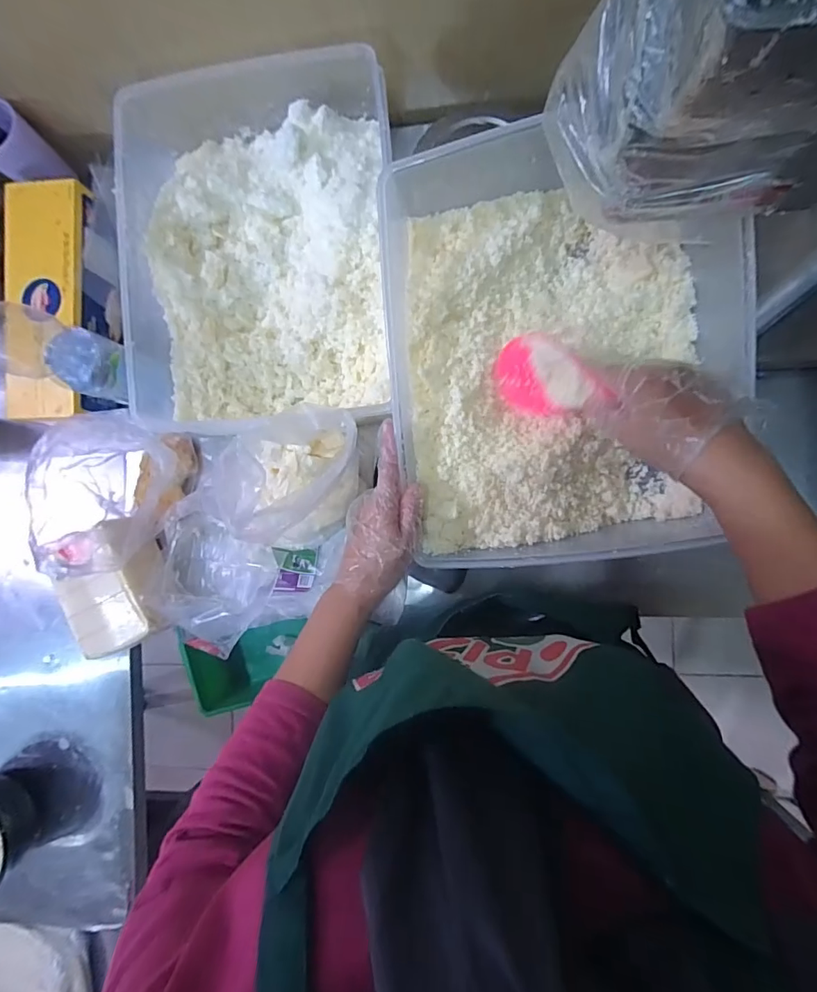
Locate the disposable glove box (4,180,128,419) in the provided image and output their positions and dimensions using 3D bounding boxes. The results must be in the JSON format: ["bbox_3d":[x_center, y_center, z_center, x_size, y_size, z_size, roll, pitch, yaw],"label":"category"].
[{"bbox_3d":[-0.419,-0.226,0.581,0.109,0.075,0.261,-7,88,7],"label":"disposable glove box"}]

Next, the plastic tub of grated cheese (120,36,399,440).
[{"bbox_3d":[-0.156,-0.279,0.536,0.272,0.104,0.381,-3,88,7],"label":"plastic tub of grated cheese"}]

